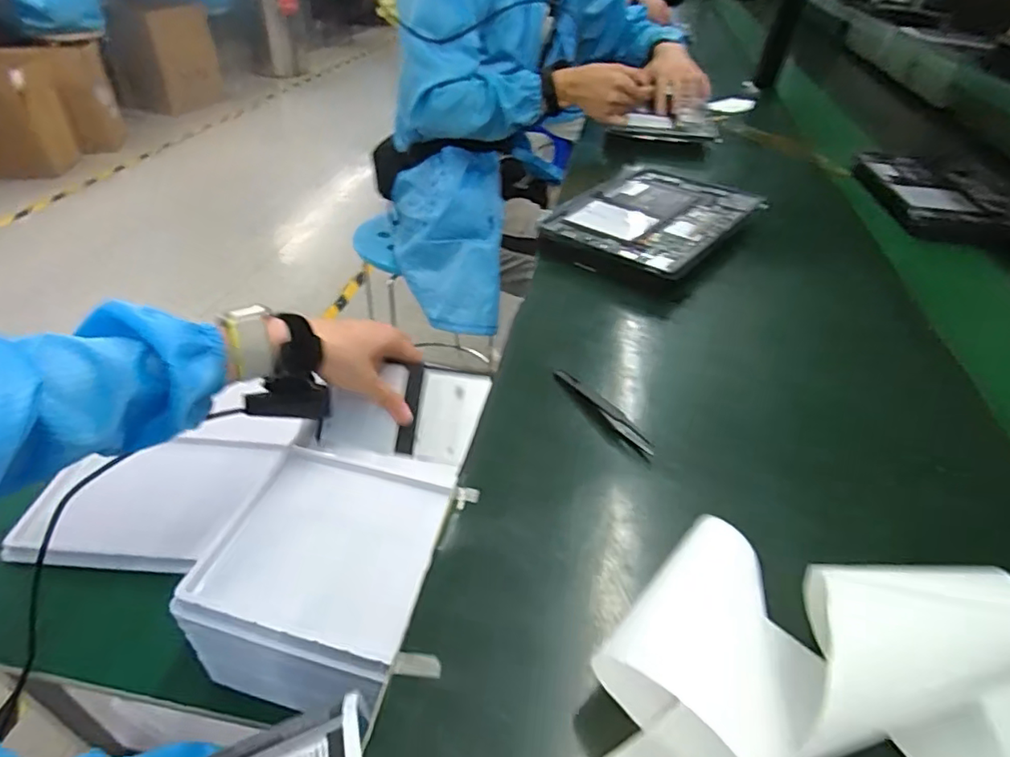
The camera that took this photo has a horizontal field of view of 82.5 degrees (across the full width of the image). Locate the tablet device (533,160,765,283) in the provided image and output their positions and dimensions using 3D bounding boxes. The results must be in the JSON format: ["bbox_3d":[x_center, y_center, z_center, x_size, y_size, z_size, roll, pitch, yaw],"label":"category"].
[{"bbox_3d":[0.177,-0.195,0.689,0.181,0.027,0.277,30,47,28],"label":"tablet device"}]

